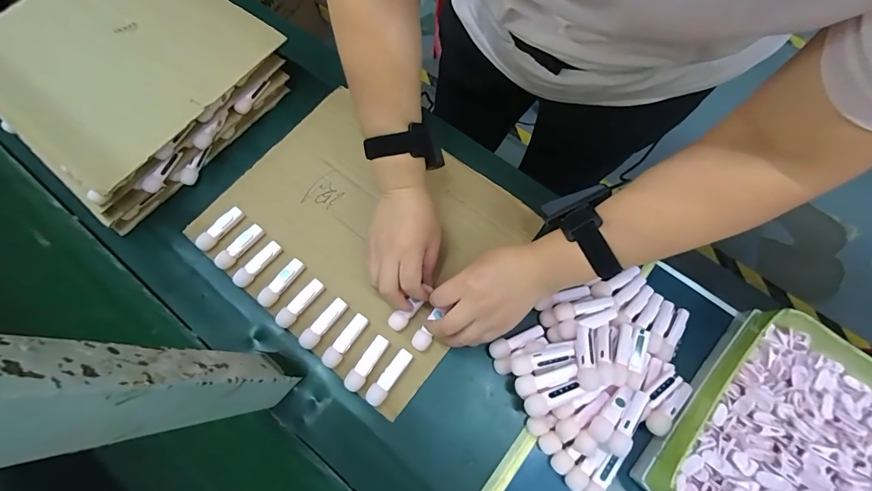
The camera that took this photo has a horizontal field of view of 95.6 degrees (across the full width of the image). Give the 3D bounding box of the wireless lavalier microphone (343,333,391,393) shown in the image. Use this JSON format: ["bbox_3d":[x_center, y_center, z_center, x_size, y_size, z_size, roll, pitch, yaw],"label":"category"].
[{"bbox_3d":[-0.076,0.128,0.432,0.019,0.014,0.064,30,76,12],"label":"wireless lavalier microphone"}]

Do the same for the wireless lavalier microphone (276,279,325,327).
[{"bbox_3d":[-0.156,0.067,0.456,0.017,0.015,0.064,37,78,13],"label":"wireless lavalier microphone"}]

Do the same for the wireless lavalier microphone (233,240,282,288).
[{"bbox_3d":[-0.214,0.022,0.474,0.019,0.014,0.065,35,77,13],"label":"wireless lavalier microphone"}]

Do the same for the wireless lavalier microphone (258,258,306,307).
[{"bbox_3d":[-0.181,0.043,0.463,0.018,0.016,0.064,35,78,13],"label":"wireless lavalier microphone"}]

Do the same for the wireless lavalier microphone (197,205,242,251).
[{"bbox_3d":[-0.266,-0.021,0.487,0.015,0.016,0.064,32,77,12],"label":"wireless lavalier microphone"}]

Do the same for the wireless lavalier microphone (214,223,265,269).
[{"bbox_3d":[-0.238,0.001,0.478,0.015,0.014,0.065,38,78,13],"label":"wireless lavalier microphone"}]

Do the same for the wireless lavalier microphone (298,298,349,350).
[{"bbox_3d":[-0.127,0.088,0.446,0.017,0.016,0.064,35,78,13],"label":"wireless lavalier microphone"}]

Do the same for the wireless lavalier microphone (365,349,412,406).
[{"bbox_3d":[-0.050,0.141,0.425,0.018,0.011,0.064,34,77,12],"label":"wireless lavalier microphone"}]

